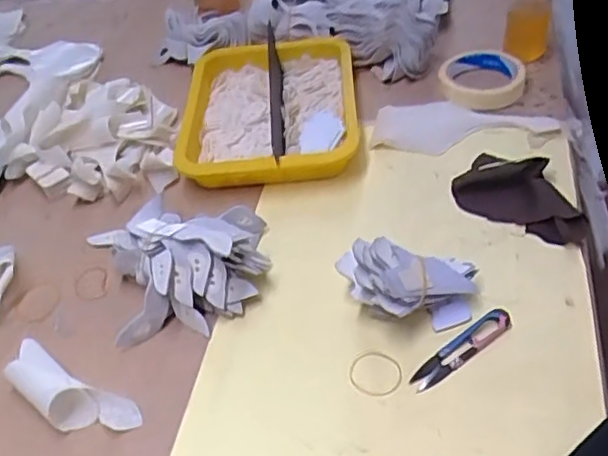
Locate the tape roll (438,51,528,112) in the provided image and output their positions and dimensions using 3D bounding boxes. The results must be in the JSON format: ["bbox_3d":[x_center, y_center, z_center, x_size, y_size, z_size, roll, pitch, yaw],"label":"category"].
[{"bbox_3d":[0.216,-0.180,0.787,0.099,0.027,0.099,-4,43,3],"label":"tape roll"}]

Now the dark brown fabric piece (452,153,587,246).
[{"bbox_3d":[0.215,-0.036,0.635,0.130,0.025,0.082,22,53,29],"label":"dark brown fabric piece"}]

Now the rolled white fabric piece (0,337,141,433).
[{"bbox_3d":[-0.196,0.134,0.531,0.128,0.030,0.046,19,51,26],"label":"rolled white fabric piece"}]

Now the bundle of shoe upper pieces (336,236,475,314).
[{"bbox_3d":[0.090,0.044,0.547,0.116,0.058,0.057,-5,43,2],"label":"bundle of shoe upper pieces"}]

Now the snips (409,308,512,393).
[{"bbox_3d":[0.129,0.100,0.531,0.100,0.005,0.023,-34,63,-17],"label":"snips"}]

